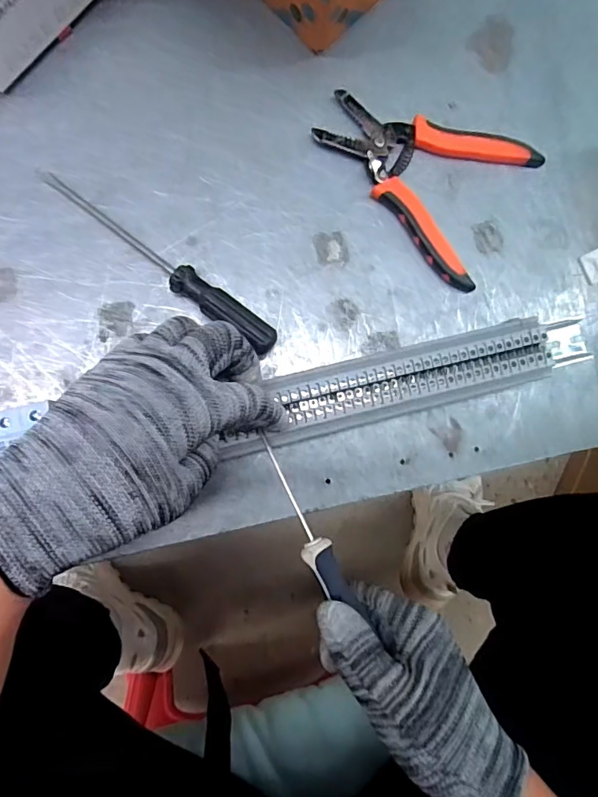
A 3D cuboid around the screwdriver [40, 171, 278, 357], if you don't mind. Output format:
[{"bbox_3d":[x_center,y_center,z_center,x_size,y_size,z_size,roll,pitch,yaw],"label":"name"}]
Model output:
[{"bbox_3d":[-0.096,-0.094,0.333,0.193,0.025,0.020,37,84,-3],"label":"screwdriver"}]

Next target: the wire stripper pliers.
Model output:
[{"bbox_3d":[0.091,-0.172,0.361,0.153,0.013,0.116,33,84,-3],"label":"wire stripper pliers"}]

